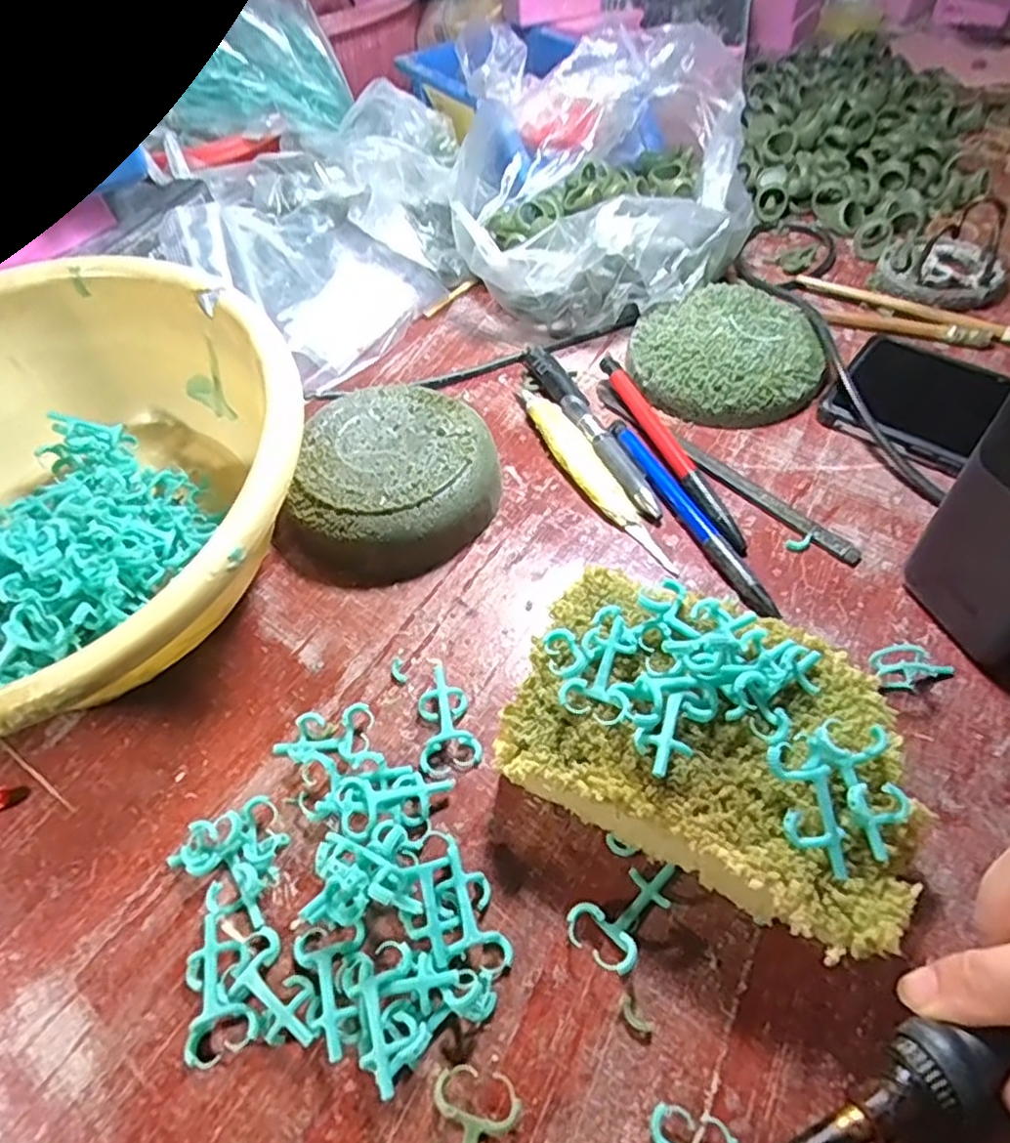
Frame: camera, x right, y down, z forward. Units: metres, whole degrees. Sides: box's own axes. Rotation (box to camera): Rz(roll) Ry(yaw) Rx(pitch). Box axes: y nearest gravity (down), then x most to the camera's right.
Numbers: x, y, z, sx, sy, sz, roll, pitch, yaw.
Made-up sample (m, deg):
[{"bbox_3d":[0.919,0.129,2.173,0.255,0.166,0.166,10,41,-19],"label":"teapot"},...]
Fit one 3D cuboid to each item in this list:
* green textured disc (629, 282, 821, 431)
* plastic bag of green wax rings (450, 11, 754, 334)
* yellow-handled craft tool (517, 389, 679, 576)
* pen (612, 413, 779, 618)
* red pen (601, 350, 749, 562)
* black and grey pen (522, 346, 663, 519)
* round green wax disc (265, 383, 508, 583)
[{"bbox_3d":[0.123,-0.125,0.395,0.099,0.023,0.101,-2,53,3],"label":"green textured disc"},{"bbox_3d":[0.063,-0.251,0.442,0.184,0.109,0.198,-2,53,3],"label":"plastic bag of green wax rings"},{"bbox_3d":[0.042,-0.053,0.355,0.019,0.010,0.140,-21,54,-12],"label":"yellow-handled craft tool"},{"bbox_3d":[0.087,-0.030,0.334,0.013,0.008,0.137,-23,54,-13],"label":"pen"},{"bbox_3d":[0.084,-0.065,0.356,0.011,0.014,0.140,-19,54,-10],"label":"red pen"},{"bbox_3d":[0.044,-0.079,0.370,0.015,0.012,0.136,-20,54,-11],"label":"black and grey pen"},{"bbox_3d":[-0.056,-0.042,0.339,0.094,0.036,0.100,-2,53,3],"label":"round green wax disc"}]

